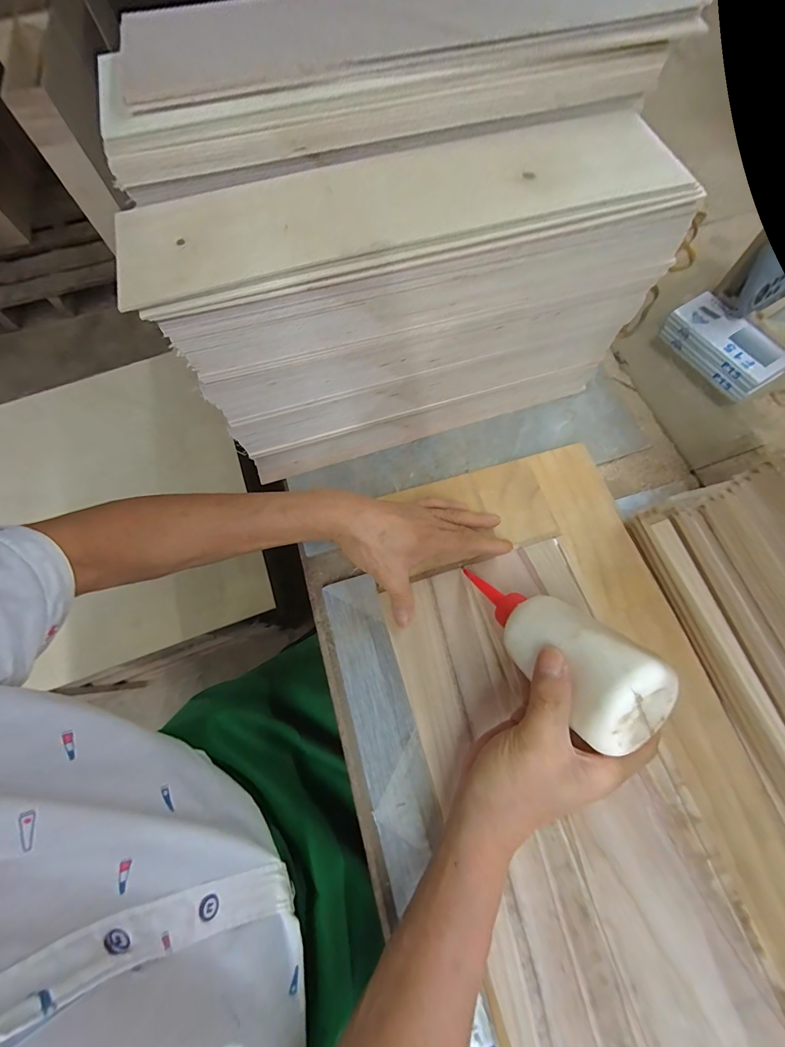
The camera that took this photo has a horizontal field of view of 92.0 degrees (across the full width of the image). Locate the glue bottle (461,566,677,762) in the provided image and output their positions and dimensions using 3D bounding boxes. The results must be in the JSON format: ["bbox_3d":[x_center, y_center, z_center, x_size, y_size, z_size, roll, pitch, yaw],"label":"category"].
[{"bbox_3d":[0.101,0.078,0.267,0.053,0.050,0.151,-32,30,-11],"label":"glue bottle"}]

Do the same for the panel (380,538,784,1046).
[{"bbox_3d":[0.130,0.210,0.303,0.193,0.016,0.372,-20,71,-8],"label":"panel"}]

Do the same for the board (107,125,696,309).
[{"bbox_3d":[0.007,-0.214,0.252,0.360,0.015,0.086,-16,70,-2],"label":"board"}]

